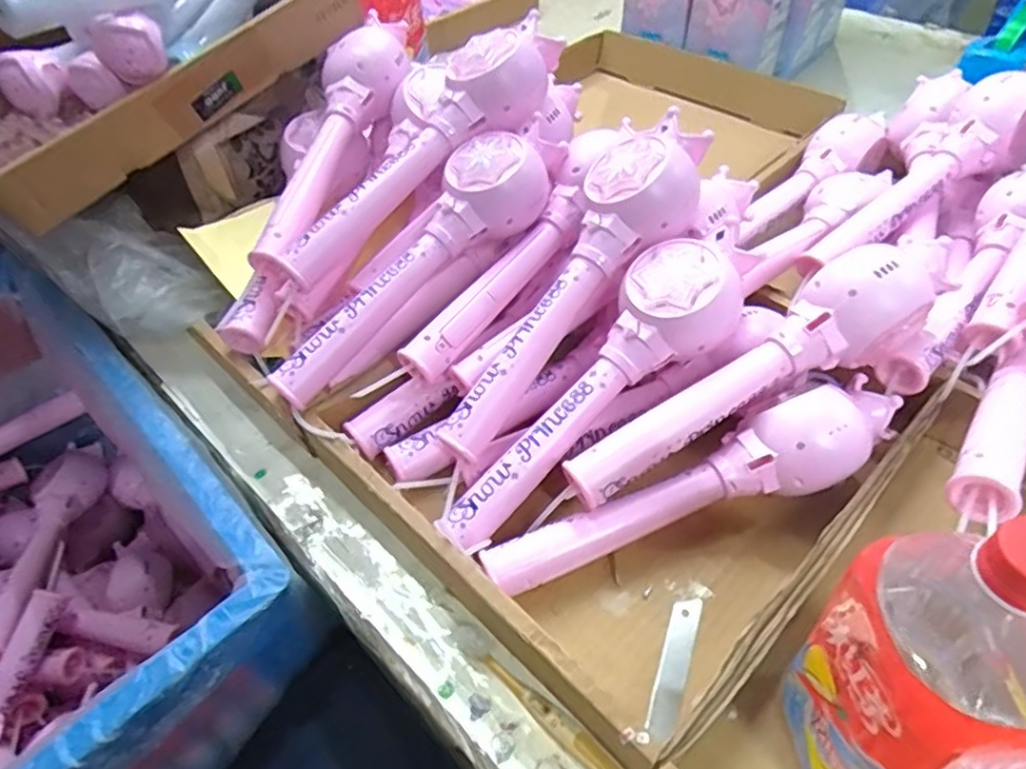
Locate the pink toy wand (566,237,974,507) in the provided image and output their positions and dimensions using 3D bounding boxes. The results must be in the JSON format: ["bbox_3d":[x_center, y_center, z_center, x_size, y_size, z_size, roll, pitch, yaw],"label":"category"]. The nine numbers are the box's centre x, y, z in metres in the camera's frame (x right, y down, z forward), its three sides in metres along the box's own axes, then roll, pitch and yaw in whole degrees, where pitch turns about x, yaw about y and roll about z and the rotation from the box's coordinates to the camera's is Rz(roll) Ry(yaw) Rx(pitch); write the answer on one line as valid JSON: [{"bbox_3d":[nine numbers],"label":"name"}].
[{"bbox_3d":[0.175,-0.010,0.462,0.312,0.069,0.061,-33,51,-2],"label":"pink toy wand"}]

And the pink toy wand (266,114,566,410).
[{"bbox_3d":[-0.079,-0.106,0.542,0.310,0.057,0.074,-46,57,-8],"label":"pink toy wand"}]

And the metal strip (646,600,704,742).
[{"bbox_3d":[0.103,0.179,0.415,0.018,0.007,0.093,14,51,18],"label":"metal strip"}]

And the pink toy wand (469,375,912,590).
[{"bbox_3d":[0.127,0.065,0.446,0.310,0.055,0.057,-17,49,-9],"label":"pink toy wand"}]

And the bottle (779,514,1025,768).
[{"bbox_3d":[0.188,0.134,0.299,0.080,0.215,0.094,-16,48,-8],"label":"bottle"}]

